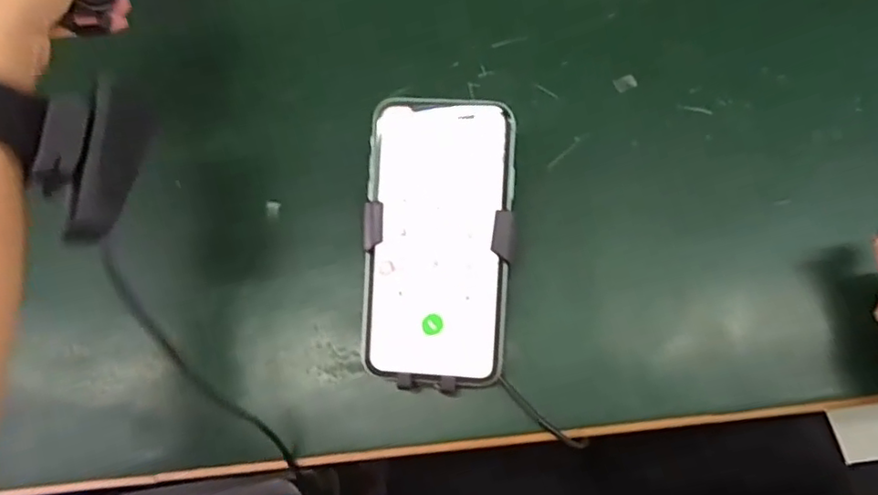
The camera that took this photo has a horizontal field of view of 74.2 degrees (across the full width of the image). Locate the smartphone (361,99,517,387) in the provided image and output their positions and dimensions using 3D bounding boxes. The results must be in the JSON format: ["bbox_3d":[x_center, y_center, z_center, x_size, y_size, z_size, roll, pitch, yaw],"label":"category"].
[{"bbox_3d":[-0.001,-0.003,0.310,0.075,0.007,0.147,3,90,1],"label":"smartphone"}]

